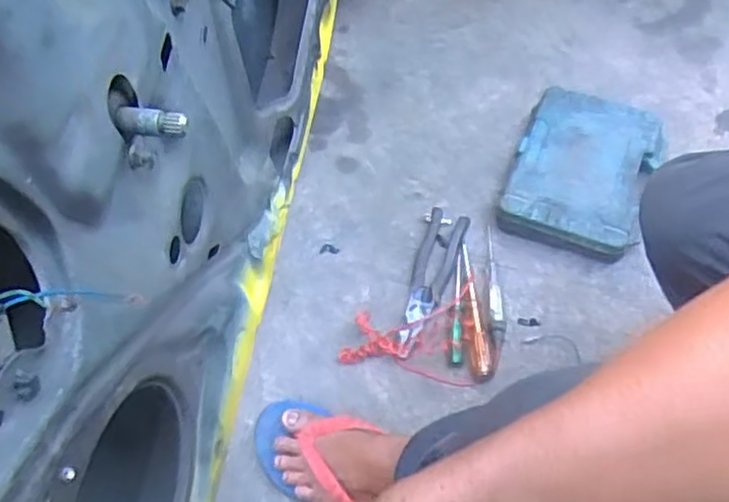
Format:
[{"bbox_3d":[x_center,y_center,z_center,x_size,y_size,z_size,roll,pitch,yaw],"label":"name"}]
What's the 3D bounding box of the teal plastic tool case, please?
[{"bbox_3d":[0.310,-0.111,0.996,0.193,0.061,0.239,18,62,15],"label":"teal plastic tool case"}]

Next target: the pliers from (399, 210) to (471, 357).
[{"bbox_3d":[0.087,0.041,0.945,0.054,0.023,0.222,14,61,13],"label":"pliers"}]

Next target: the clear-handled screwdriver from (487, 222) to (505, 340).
[{"bbox_3d":[0.170,0.035,0.938,0.018,0.017,0.169,-3,59,3],"label":"clear-handled screwdriver"}]

